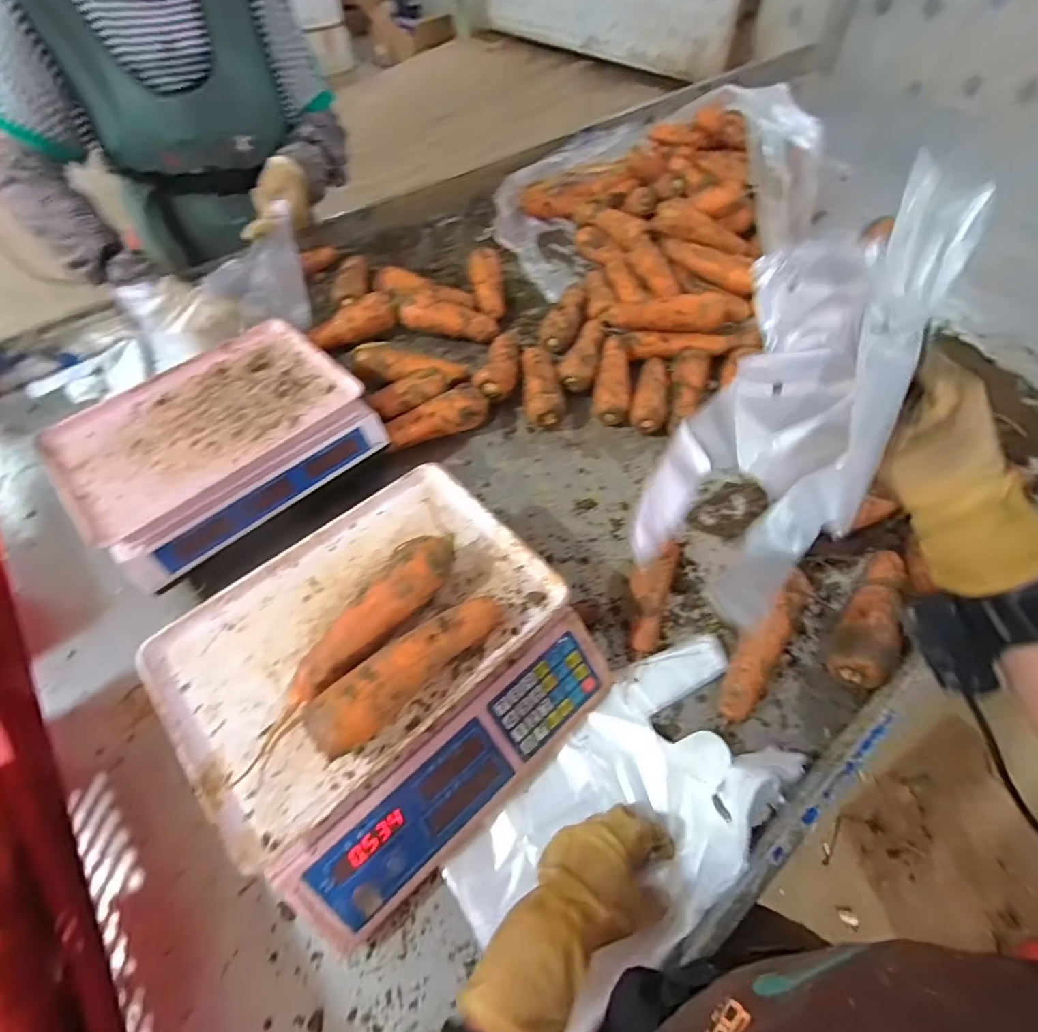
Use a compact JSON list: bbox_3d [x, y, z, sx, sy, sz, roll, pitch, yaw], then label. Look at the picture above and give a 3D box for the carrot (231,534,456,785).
[{"bbox_3d":[-0.139,0.108,0.438,0.047,0.046,0.235,31,62,21],"label":"carrot"}]

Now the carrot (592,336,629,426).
[{"bbox_3d":[0.147,-0.215,0.806,0.050,0.042,0.156,7,56,6],"label":"carrot"}]

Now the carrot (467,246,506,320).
[{"bbox_3d":[-0.058,-0.436,0.958,0.059,0.052,0.170,-10,56,-5],"label":"carrot"}]

